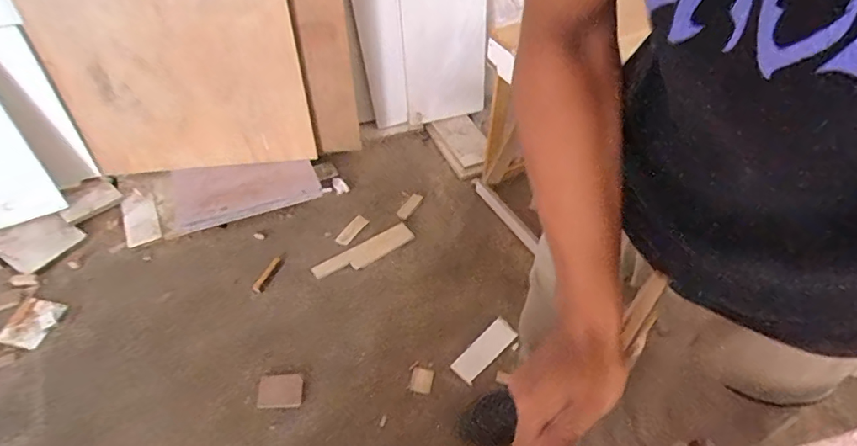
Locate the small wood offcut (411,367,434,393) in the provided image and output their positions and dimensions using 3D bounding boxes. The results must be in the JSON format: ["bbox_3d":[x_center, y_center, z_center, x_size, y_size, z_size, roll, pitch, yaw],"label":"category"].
[{"bbox_3d":[-0.016,0.407,1.244,0.056,0.009,0.064,9,49,6],"label":"small wood offcut"}]

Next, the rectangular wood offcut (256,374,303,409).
[{"bbox_3d":[-0.374,0.424,1.209,0.107,0.017,0.081,-3,48,-4],"label":"rectangular wood offcut"}]

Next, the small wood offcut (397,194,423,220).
[{"bbox_3d":[-0.064,-0.059,1.624,0.041,0.007,0.120,26,52,20],"label":"small wood offcut"}]

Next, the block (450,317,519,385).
[{"bbox_3d":[0.152,0.342,1.293,0.203,0.009,0.074,-36,58,-29],"label":"block"}]

